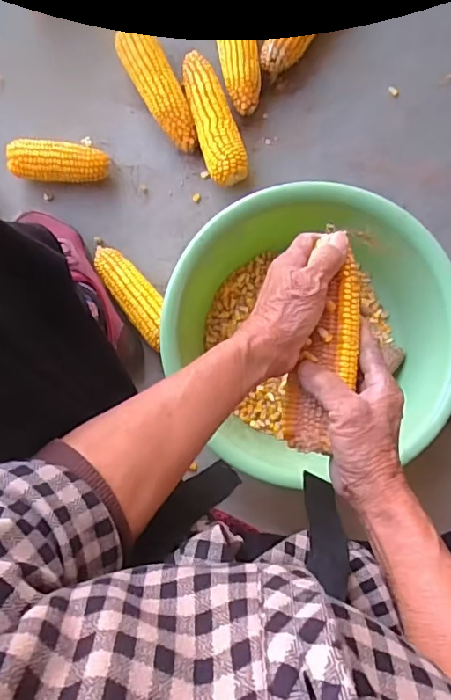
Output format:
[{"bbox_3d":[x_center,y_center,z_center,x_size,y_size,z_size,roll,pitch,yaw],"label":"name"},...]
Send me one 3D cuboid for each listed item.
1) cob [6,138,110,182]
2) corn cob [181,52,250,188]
[{"bbox_3d":[-0.227,-0.254,0.730,0.135,0.052,0.052,4,88,-1],"label":"cob"},{"bbox_3d":[-0.015,-0.313,0.726,0.056,0.051,0.187,-15,88,-2],"label":"corn cob"}]

